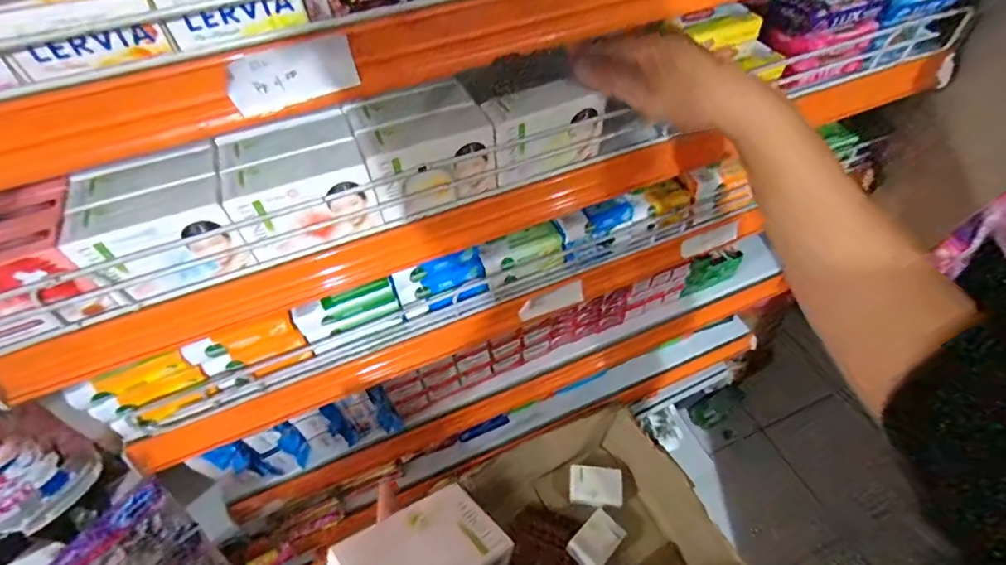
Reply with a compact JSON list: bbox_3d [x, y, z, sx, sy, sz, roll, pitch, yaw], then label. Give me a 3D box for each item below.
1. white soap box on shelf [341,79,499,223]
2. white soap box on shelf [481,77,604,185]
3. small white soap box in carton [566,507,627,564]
[{"bbox_3d":[-0.061,-0.104,0.379,0.092,0.059,0.070,-20,55,-14],"label":"white soap box on shelf"},{"bbox_3d":[0.034,-0.119,0.386,0.090,0.061,0.030,-14,53,-9],"label":"white soap box on shelf"},{"bbox_3d":[0.160,0.441,0.846,0.062,0.029,0.096,38,62,26],"label":"small white soap box in carton"}]

